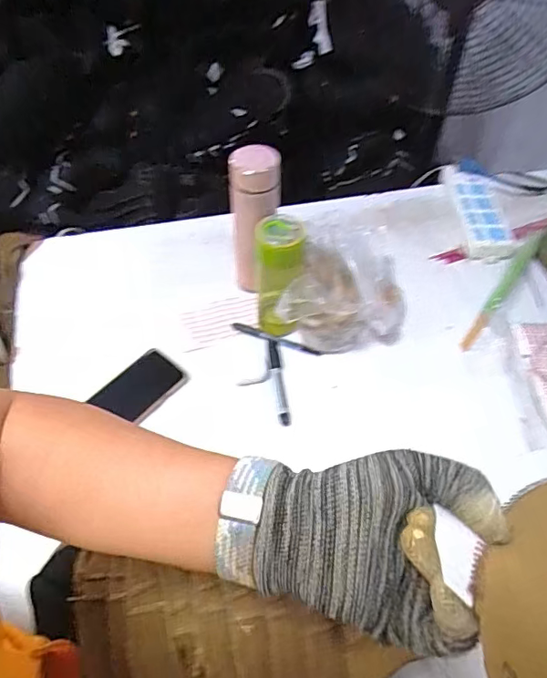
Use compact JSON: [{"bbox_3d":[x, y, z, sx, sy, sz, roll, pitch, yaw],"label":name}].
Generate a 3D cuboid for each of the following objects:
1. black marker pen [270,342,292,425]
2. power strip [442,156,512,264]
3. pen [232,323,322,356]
[{"bbox_3d":[0.006,0.057,0.724,0.019,0.016,0.148,-4,53,-4],"label":"black marker pen"},{"bbox_3d":[0.383,-0.249,0.948,0.089,0.028,0.255,3,53,1],"label":"power strip"},{"bbox_3d":[0.004,0.000,0.775,0.142,0.005,0.013,18,55,13],"label":"pen"}]

